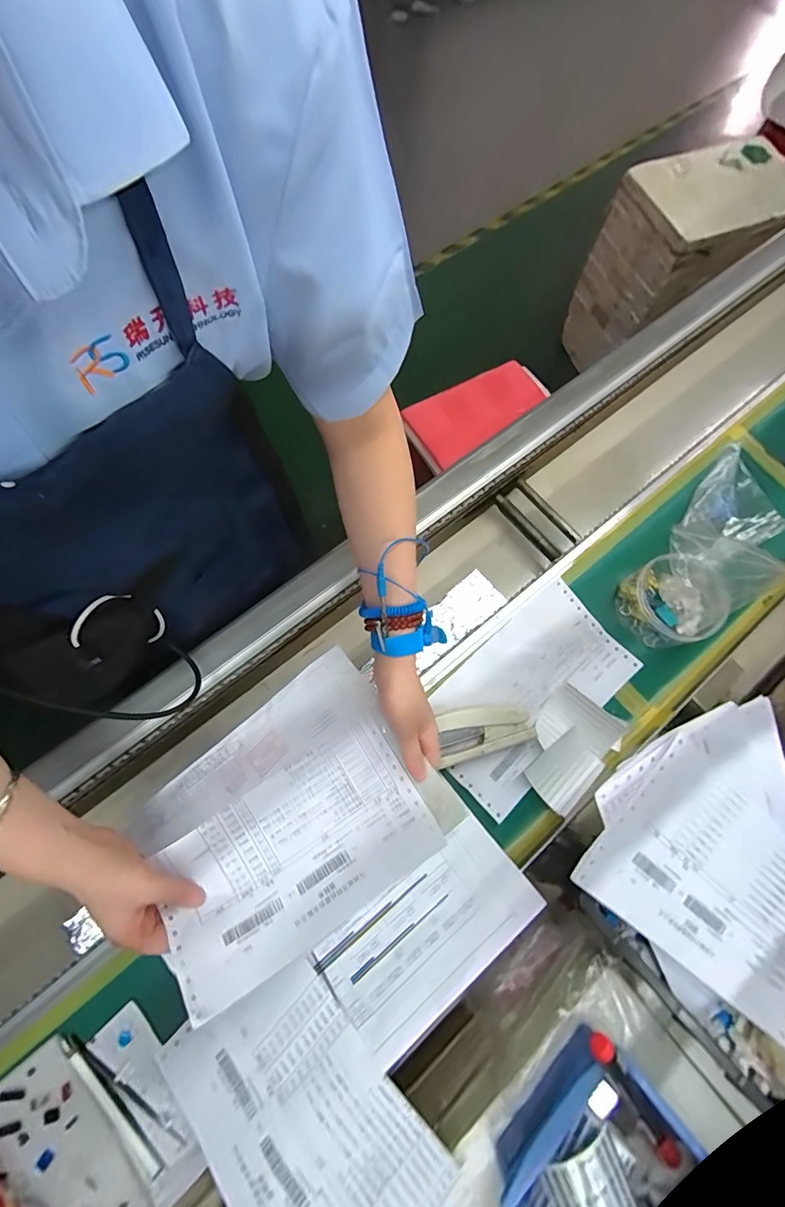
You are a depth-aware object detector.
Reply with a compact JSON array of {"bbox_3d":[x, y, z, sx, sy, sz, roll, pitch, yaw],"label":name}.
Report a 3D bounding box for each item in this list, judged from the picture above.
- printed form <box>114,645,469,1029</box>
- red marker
[{"bbox_3d":[-0.093,0.193,0.428,0.258,0.075,0.206,-36,76,-13],"label":"printed form"},{"bbox_3d":[0.178,0.362,0.328,0.015,0.014,0.145,-34,103,-12],"label":"red marker"}]

